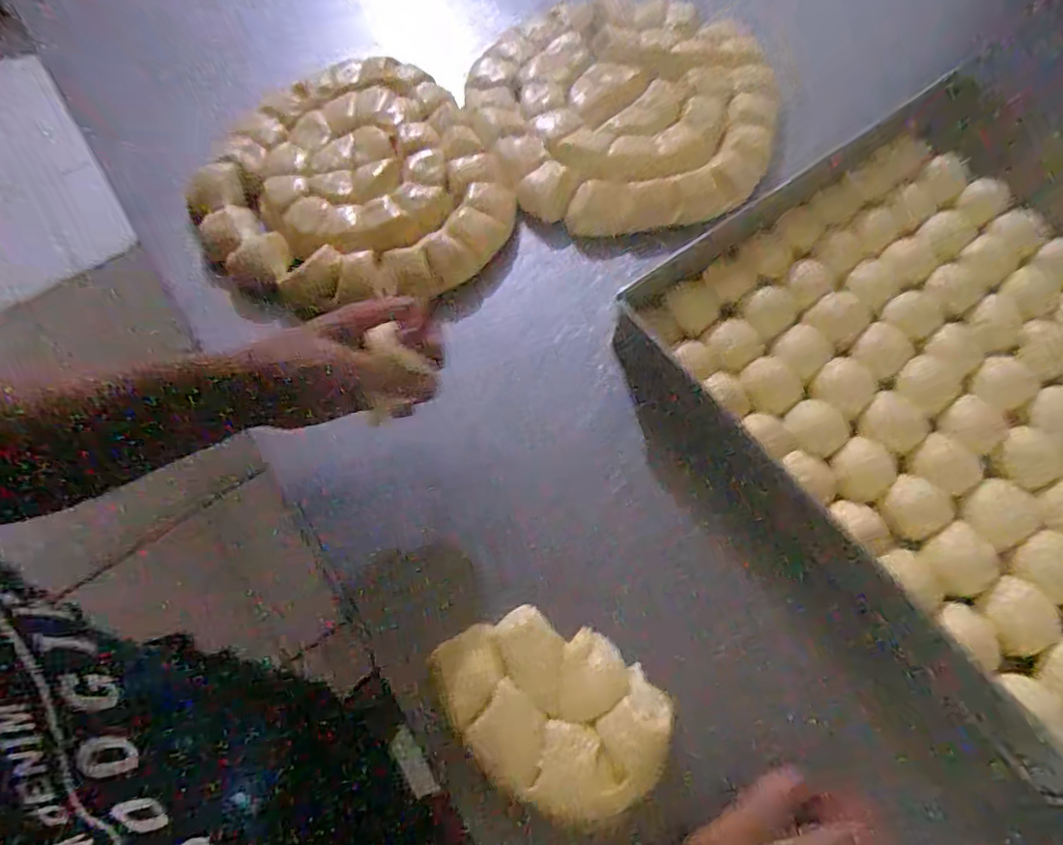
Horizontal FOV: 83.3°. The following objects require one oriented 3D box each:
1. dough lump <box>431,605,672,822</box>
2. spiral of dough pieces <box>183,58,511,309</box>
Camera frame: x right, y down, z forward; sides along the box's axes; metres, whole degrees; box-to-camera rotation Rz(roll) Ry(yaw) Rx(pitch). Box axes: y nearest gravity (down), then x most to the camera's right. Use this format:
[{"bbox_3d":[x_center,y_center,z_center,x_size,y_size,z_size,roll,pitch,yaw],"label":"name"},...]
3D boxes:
[{"bbox_3d":[0.012,0.170,0.370,0.141,0.038,0.105,32,70,15],"label":"dough lump"},{"bbox_3d":[-0.169,-0.220,0.542,0.251,0.031,0.277,-24,67,-10],"label":"spiral of dough pieces"}]

